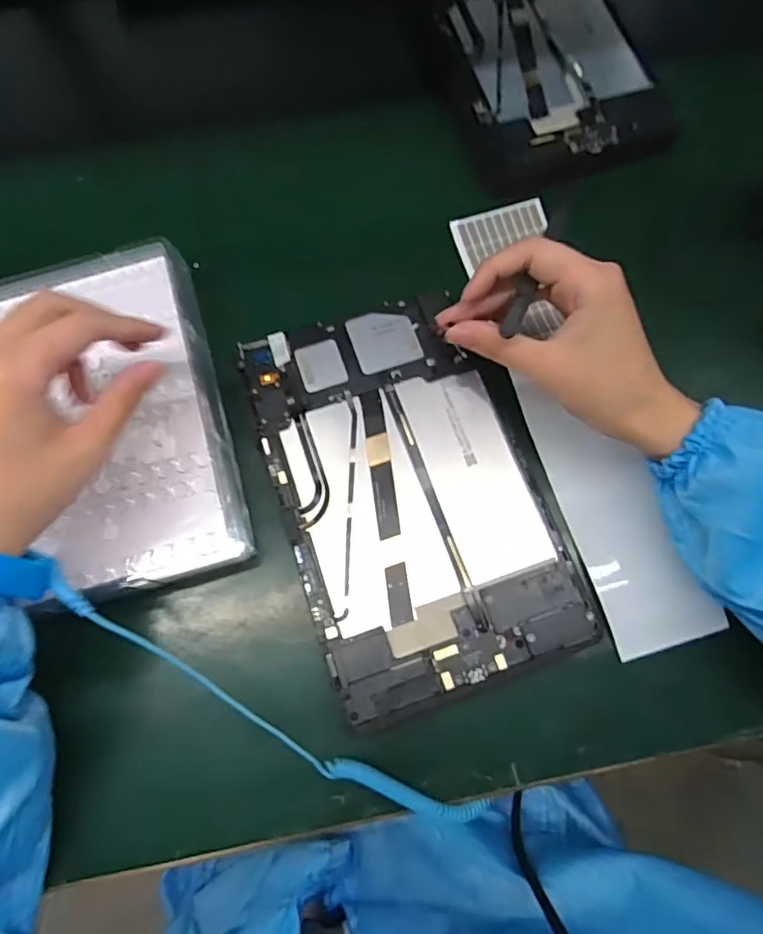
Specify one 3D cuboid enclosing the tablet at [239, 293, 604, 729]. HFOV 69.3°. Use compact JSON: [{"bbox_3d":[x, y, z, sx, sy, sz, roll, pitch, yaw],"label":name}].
[{"bbox_3d":[0.015,0.010,0.330,0.148,0.014,0.235,-18,76,-6],"label":"tablet"}]

